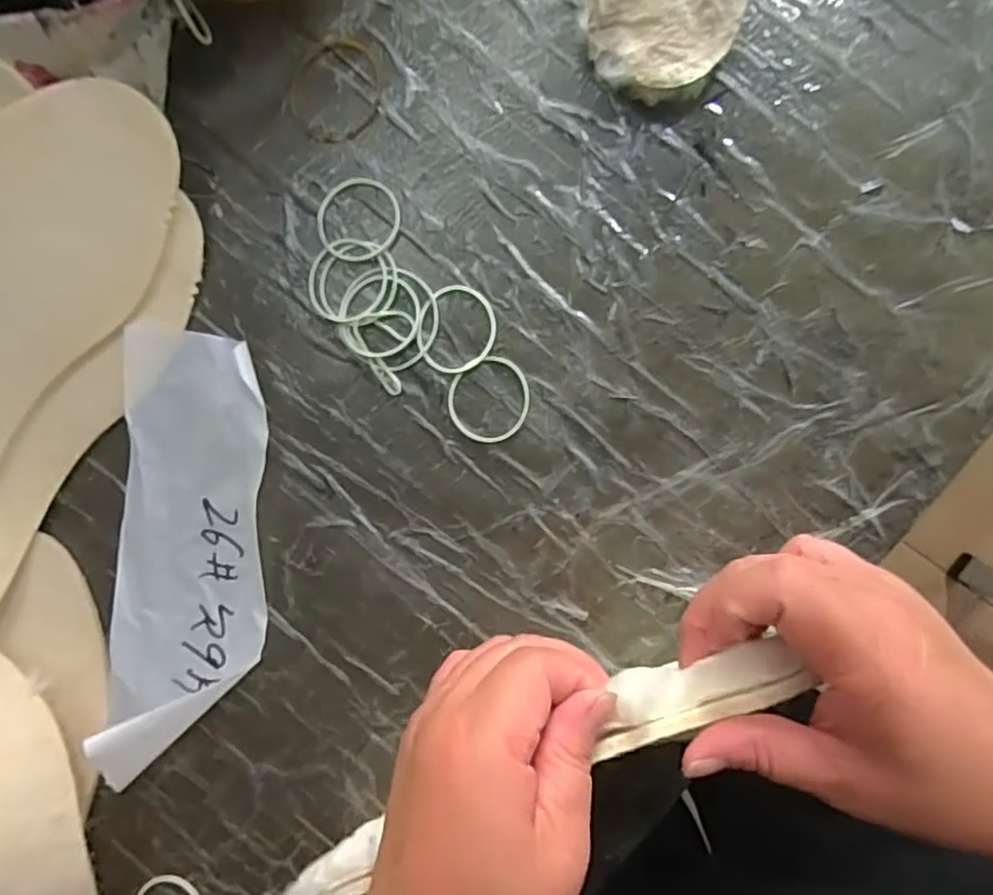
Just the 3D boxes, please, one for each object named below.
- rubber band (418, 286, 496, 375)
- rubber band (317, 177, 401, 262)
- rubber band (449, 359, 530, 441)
[{"bbox_3d":[-0.020,-0.058,0.333,0.039,0.004,0.043,0,94,7],"label":"rubber band"},{"bbox_3d":[-0.069,-0.113,0.334,0.042,0.004,0.041,1,94,7],"label":"rubber band"},{"bbox_3d":[-0.004,-0.023,0.334,0.041,0.004,0.040,1,94,7],"label":"rubber band"}]

